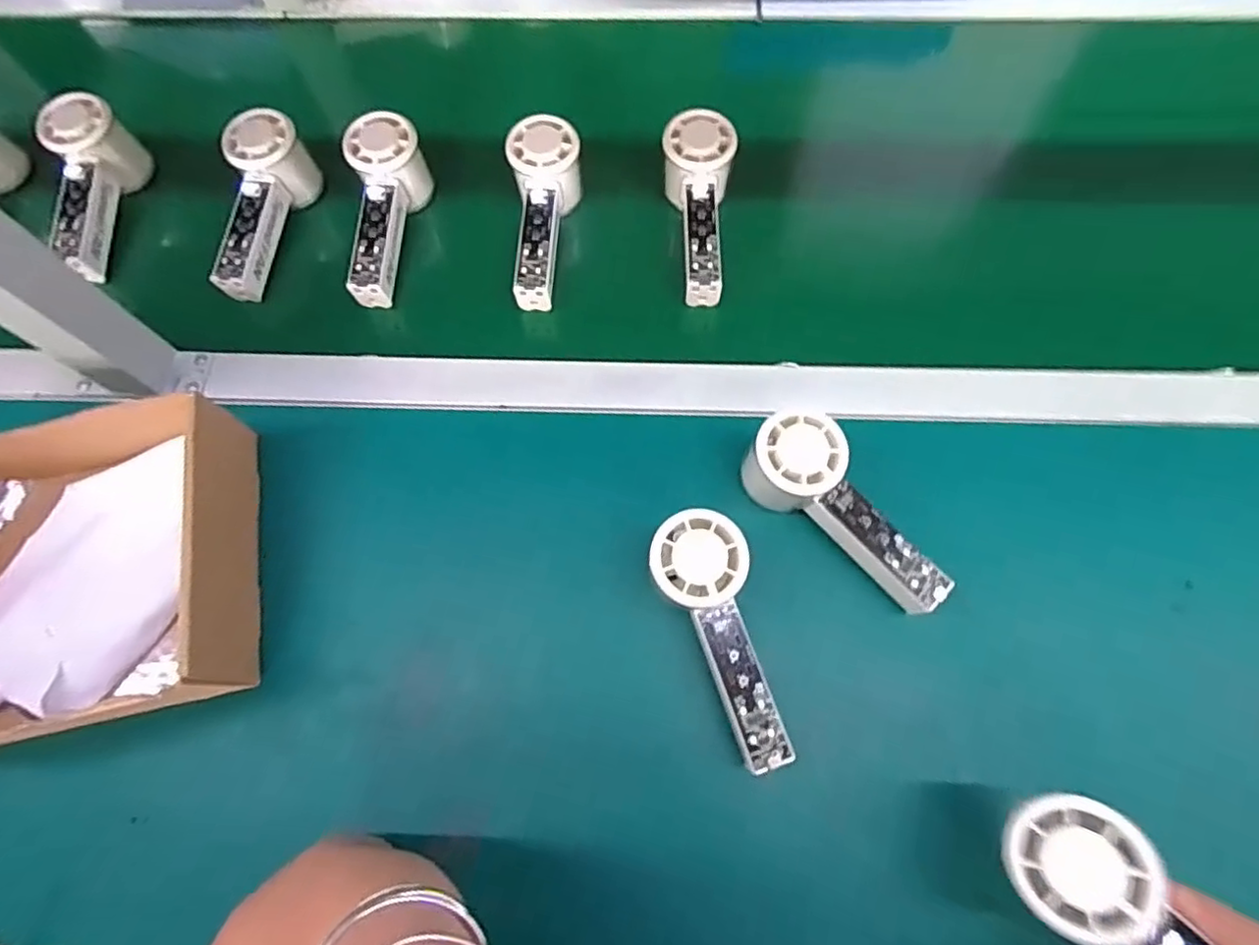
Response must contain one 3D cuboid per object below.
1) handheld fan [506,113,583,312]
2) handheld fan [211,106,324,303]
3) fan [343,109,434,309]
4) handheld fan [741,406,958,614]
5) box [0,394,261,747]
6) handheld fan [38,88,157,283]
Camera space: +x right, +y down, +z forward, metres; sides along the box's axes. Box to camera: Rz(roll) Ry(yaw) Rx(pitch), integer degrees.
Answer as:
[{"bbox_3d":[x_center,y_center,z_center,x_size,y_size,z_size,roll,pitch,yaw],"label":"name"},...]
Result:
[{"bbox_3d":[-0.072,-0.206,0.511,0.054,0.063,0.156,5,84,4],"label":"handheld fan"},{"bbox_3d":[-0.302,-0.214,0.512,0.050,0.062,0.147,1,70,3],"label":"handheld fan"},{"bbox_3d":[-0.200,-0.209,0.513,0.050,0.063,0.153,5,84,4],"label":"fan"},{"bbox_3d":[0.142,0.026,0.402,0.146,0.056,0.054,42,77,15],"label":"handheld fan"},{"bbox_3d":[-0.349,0.059,0.383,0.201,0.081,0.192,-12,70,-2],"label":"box"},{"bbox_3d":[-0.446,-0.232,0.528,0.052,0.075,0.145,-2,84,2],"label":"handheld fan"}]

